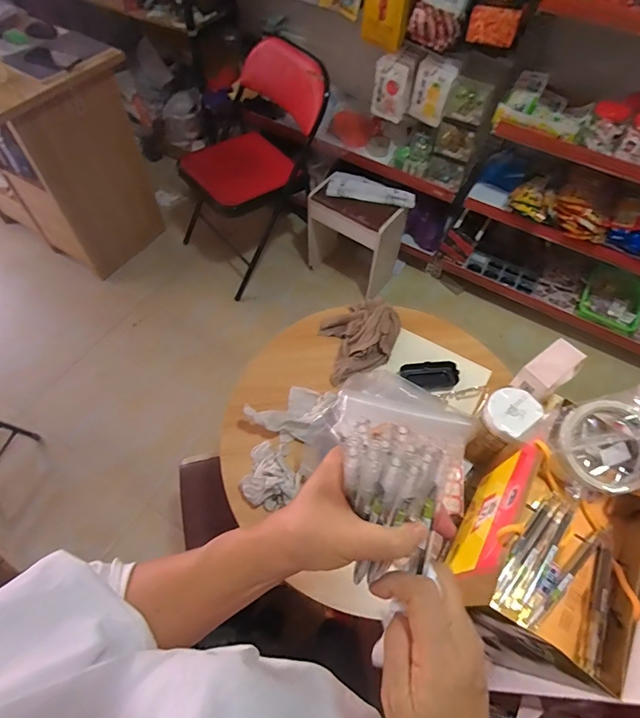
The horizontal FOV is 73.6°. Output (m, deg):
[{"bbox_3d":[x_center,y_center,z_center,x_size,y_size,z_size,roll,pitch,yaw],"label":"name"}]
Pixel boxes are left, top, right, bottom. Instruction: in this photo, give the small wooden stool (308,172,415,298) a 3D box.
[{"bbox_3d":[0.143,-0.504,1.694,0.338,0.340,0.232,35,64,18],"label":"small wooden stool"}]

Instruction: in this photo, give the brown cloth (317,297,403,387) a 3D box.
[{"bbox_3d":[0.075,-0.051,0.854,0.179,0.047,0.152,-25,63,-15],"label":"brown cloth"}]

